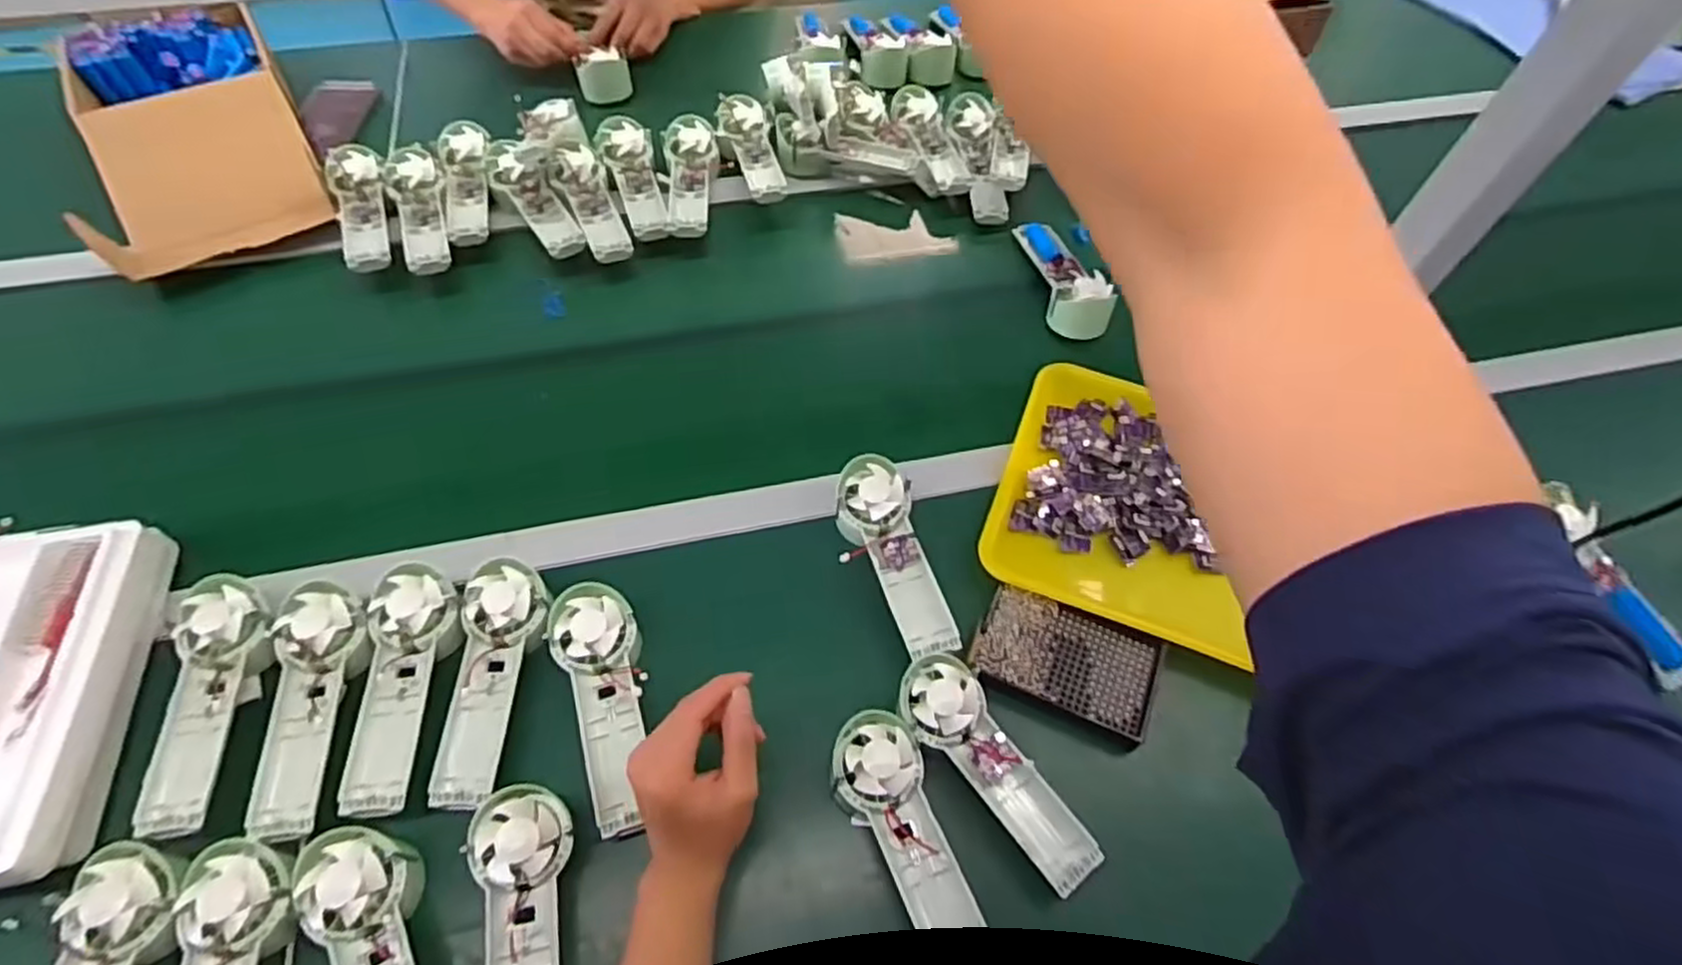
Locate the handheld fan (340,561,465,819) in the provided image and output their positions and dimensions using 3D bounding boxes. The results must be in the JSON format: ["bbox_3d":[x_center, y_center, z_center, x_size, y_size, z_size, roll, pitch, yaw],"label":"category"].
[{"bbox_3d":[-0.316,0.143,0.551,0.064,0.027,0.176,-7,58,-7],"label":"handheld fan"}]

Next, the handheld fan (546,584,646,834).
[{"bbox_3d":[-0.174,0.161,0.557,0.064,0.028,0.179,-11,71,-9],"label":"handheld fan"}]

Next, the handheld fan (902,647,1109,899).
[{"bbox_3d":[0.109,0.202,0.540,0.058,0.032,0.177,-30,63,-19],"label":"handheld fan"}]

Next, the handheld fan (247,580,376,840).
[{"bbox_3d":[-0.377,0.155,0.539,0.068,0.032,0.172,-12,59,-10],"label":"handheld fan"}]

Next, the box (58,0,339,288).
[{"bbox_3d":[-0.735,-0.400,0.870,0.214,0.097,0.408,-26,62,-17],"label":"box"}]

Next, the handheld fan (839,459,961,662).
[{"bbox_3d":[0.041,0.058,0.624,0.064,0.031,0.175,-12,59,-10],"label":"handheld fan"}]

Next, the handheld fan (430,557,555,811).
[{"bbox_3d":[-0.253,0.142,0.560,0.066,0.036,0.173,-2,58,-4],"label":"handheld fan"}]

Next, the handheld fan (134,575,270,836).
[{"bbox_3d":[-0.456,0.156,0.542,0.060,0.034,0.176,-3,58,-4],"label":"handheld fan"}]

